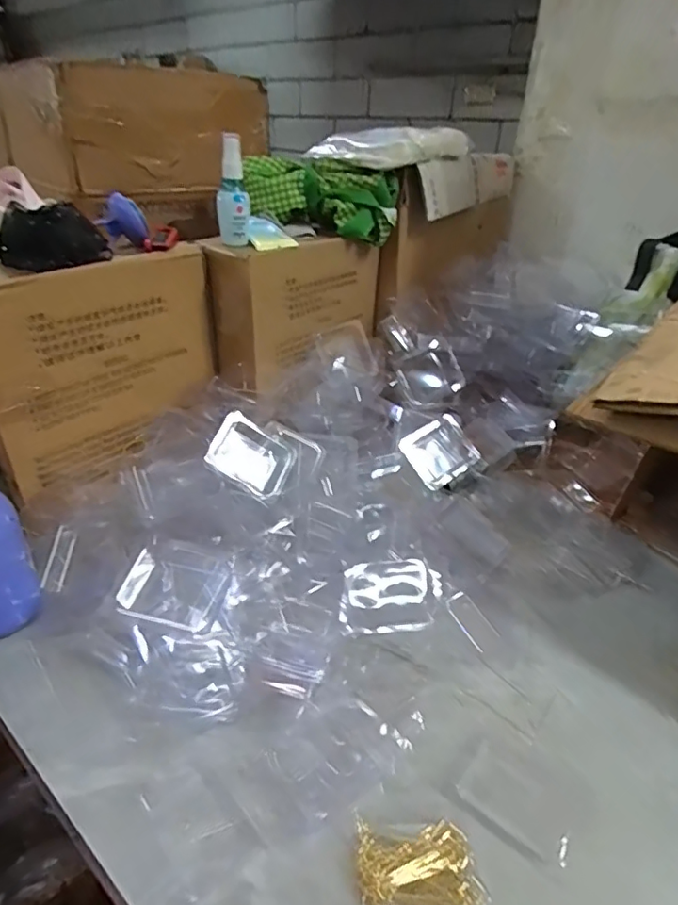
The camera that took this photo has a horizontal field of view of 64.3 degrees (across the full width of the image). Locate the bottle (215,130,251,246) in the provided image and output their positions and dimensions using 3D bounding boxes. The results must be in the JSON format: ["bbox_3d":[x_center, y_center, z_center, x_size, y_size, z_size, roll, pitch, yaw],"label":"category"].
[{"bbox_3d":[-0.127,-0.311,0.642,0.039,0.107,0.040,-2,31,-8],"label":"bottle"}]

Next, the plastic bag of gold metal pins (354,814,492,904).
[{"bbox_3d":[0.048,0.255,0.335,0.071,0.014,0.050,2,31,-3],"label":"plastic bag of gold metal pins"}]

